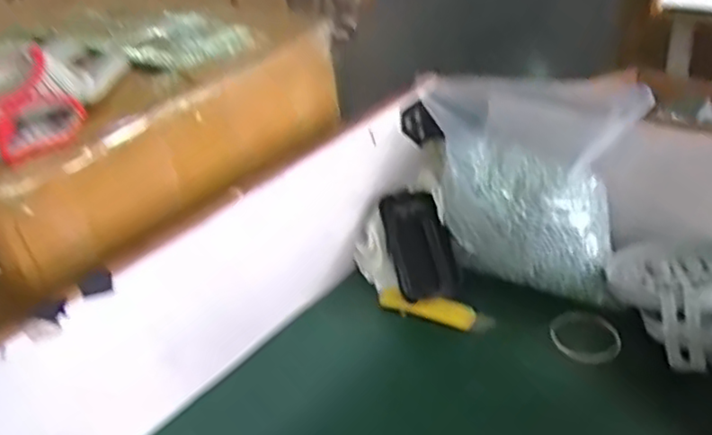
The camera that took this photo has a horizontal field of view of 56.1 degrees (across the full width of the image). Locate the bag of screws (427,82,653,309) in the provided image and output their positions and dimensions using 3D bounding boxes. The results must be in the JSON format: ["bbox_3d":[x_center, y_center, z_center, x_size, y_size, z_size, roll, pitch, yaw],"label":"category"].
[{"bbox_3d":[0.132,-0.040,0.573,0.199,0.129,0.123,19,41,35],"label":"bag of screws"}]

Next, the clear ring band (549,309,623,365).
[{"bbox_3d":[0.175,0.090,0.515,0.048,0.005,0.055,-10,33,-5],"label":"clear ring band"}]

